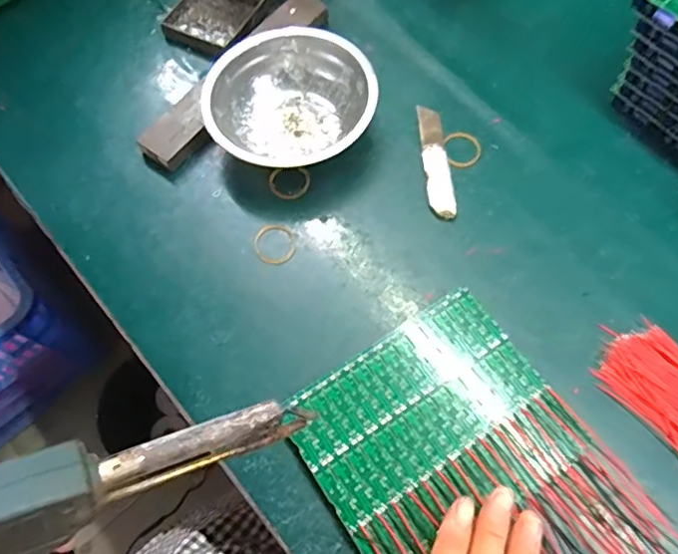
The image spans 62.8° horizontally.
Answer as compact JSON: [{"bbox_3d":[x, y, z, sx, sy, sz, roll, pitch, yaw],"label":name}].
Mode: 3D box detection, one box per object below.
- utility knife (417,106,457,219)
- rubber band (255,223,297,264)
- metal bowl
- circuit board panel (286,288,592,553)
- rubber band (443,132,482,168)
[{"bbox_3d":[0.074,-0.091,0.429,0.019,0.005,0.102,-4,67,-1],"label":"utility knife"},{"bbox_3d":[-0.047,-0.025,0.406,0.030,0.004,0.035,-22,69,-9],"label":"rubber band"},{"bbox_3d":[-0.039,-0.135,0.434,0.124,0.043,0.118,0,67,0],"label":"metal bowl"},{"bbox_3d":[0.057,0.091,0.337,0.146,0.006,0.122,-32,71,-12],"label":"circuit board panel"},{"bbox_3d":[0.097,-0.100,0.434,0.027,0.004,0.034,-6,68,-2],"label":"rubber band"}]

